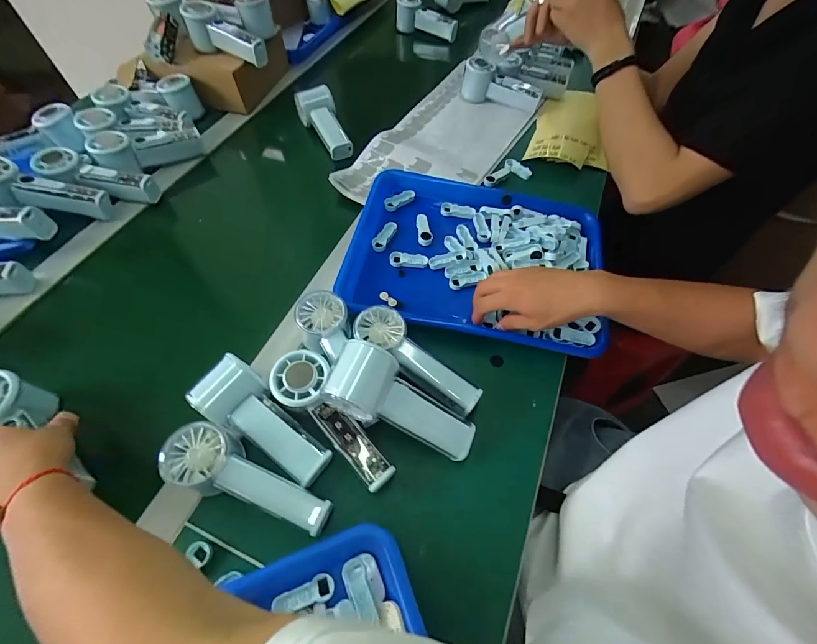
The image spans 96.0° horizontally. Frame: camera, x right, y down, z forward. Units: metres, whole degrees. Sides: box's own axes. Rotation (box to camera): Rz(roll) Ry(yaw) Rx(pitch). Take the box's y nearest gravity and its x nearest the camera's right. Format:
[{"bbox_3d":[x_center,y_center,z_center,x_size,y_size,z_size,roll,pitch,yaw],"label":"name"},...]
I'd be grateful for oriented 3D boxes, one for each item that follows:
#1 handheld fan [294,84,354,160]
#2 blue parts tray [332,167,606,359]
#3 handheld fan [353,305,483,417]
[{"bbox_3d":[-0.141,-0.343,0.636,0.054,0.051,0.134,-29,83,-17],"label":"handheld fan"},{"bbox_3d":[0.090,-0.089,0.495,0.334,0.039,0.240,10,59,6],"label":"blue parts tray"},{"bbox_3d":[0.009,0.041,0.393,0.150,0.039,0.047,35,65,19],"label":"handheld fan"}]

